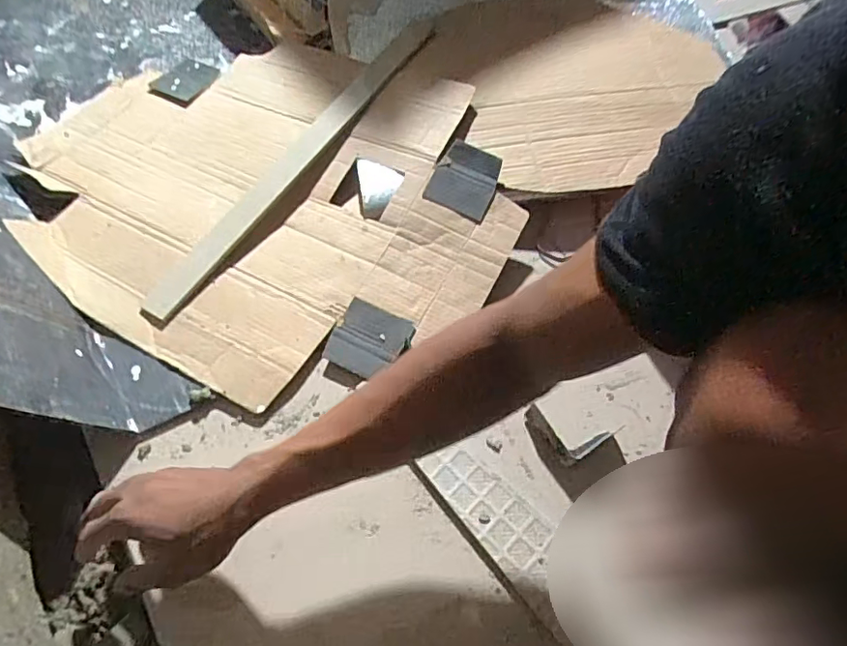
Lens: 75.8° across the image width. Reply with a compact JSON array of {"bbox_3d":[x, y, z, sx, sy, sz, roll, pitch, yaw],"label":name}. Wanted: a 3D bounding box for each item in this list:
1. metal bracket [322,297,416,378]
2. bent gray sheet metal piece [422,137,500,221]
[{"bbox_3d":[-0.063,0.019,0.633,0.084,0.011,0.085,24,63,13],"label":"metal bracket"},{"bbox_3d":[0.056,-0.193,0.719,0.082,0.008,0.100,24,75,4],"label":"bent gray sheet metal piece"}]

